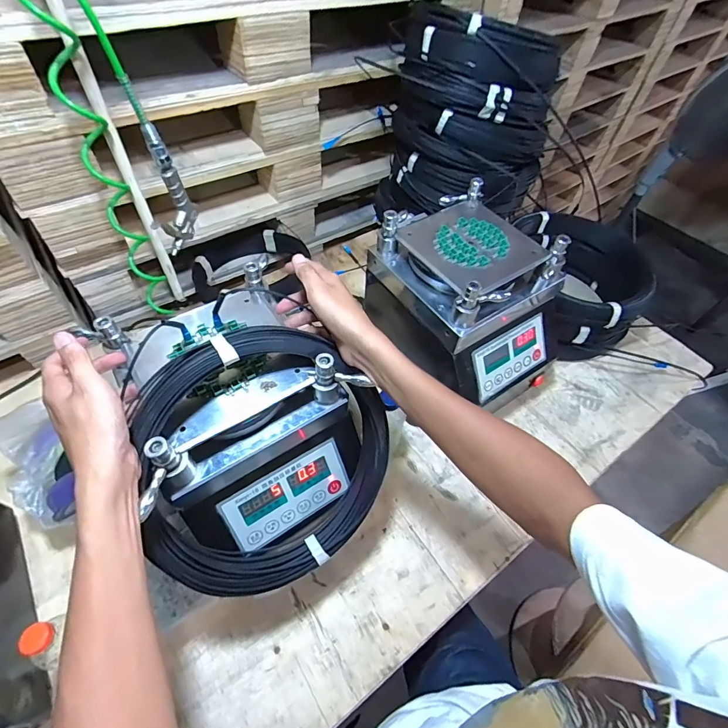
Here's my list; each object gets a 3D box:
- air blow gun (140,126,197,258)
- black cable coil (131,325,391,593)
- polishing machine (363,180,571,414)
[{"bbox_3d":[-0.295,-0.258,0.591,0.021,0.170,0.076,17,56,8],"label":"air blow gun"},{"bbox_3d":[-0.093,0.102,0.438,0.264,0.064,0.277,-3,97,-27],"label":"black cable coil"},{"bbox_3d":[0.178,-0.088,0.677,0.233,0.280,0.277,-28,61,-21],"label":"polishing machine"}]

